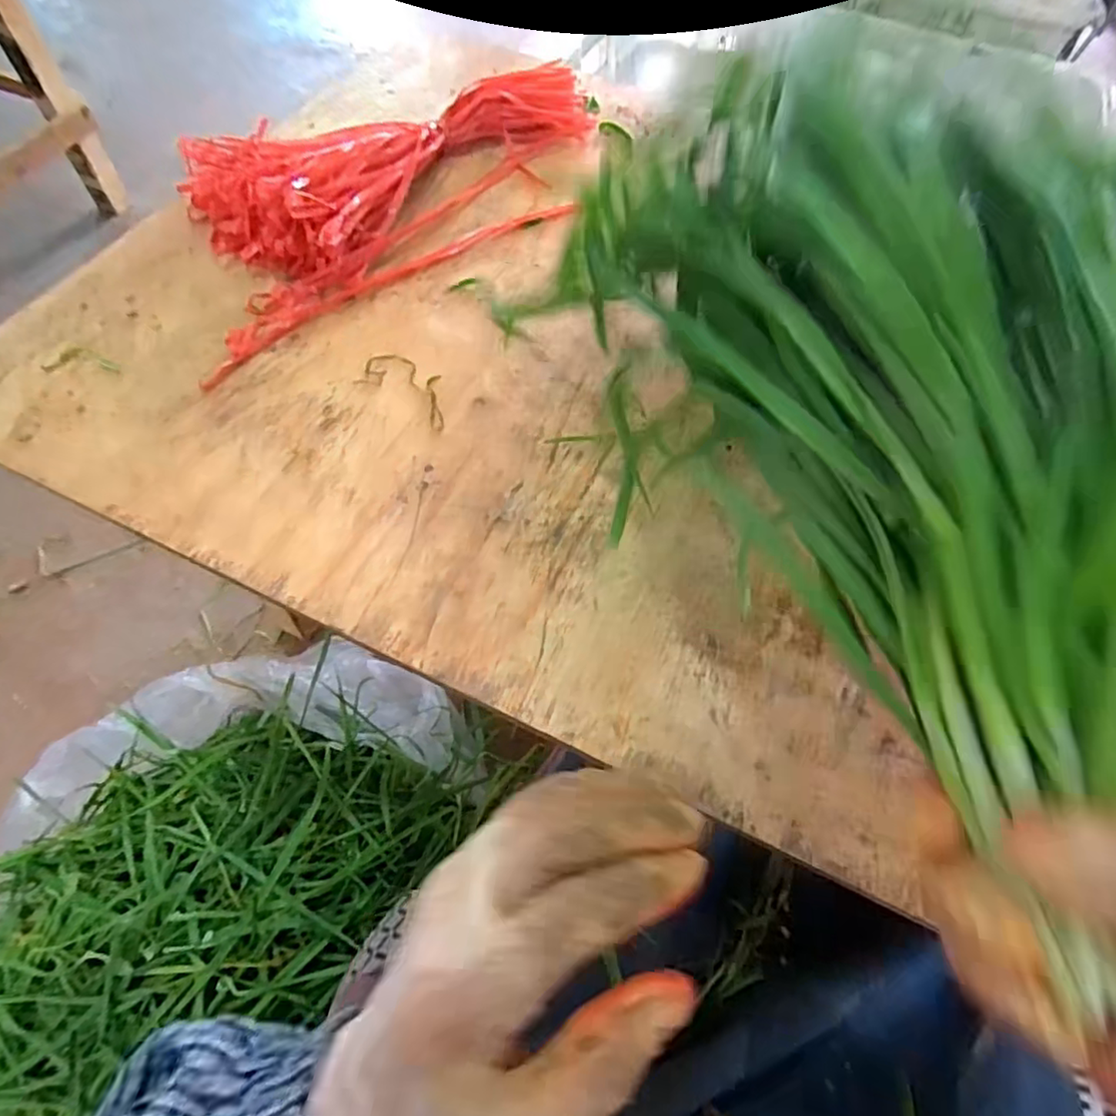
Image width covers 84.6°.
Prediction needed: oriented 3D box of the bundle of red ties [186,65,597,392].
[{"bbox_3d":[-0.112,-0.295,0.473,0.405,0.054,0.168,-37,69,-21],"label":"bundle of red ties"}]

